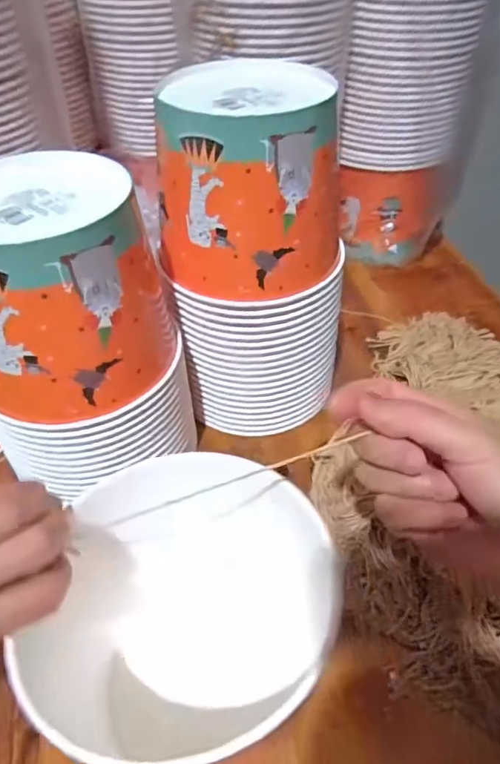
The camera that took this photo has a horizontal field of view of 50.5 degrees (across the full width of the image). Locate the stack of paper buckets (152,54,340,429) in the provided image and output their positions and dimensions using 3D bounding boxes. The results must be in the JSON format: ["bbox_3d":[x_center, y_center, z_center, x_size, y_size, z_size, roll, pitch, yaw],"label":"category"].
[{"bbox_3d":[0.008,-0.105,0.463,0.145,0.274,0.130,3,44,4],"label":"stack of paper buckets"}]

